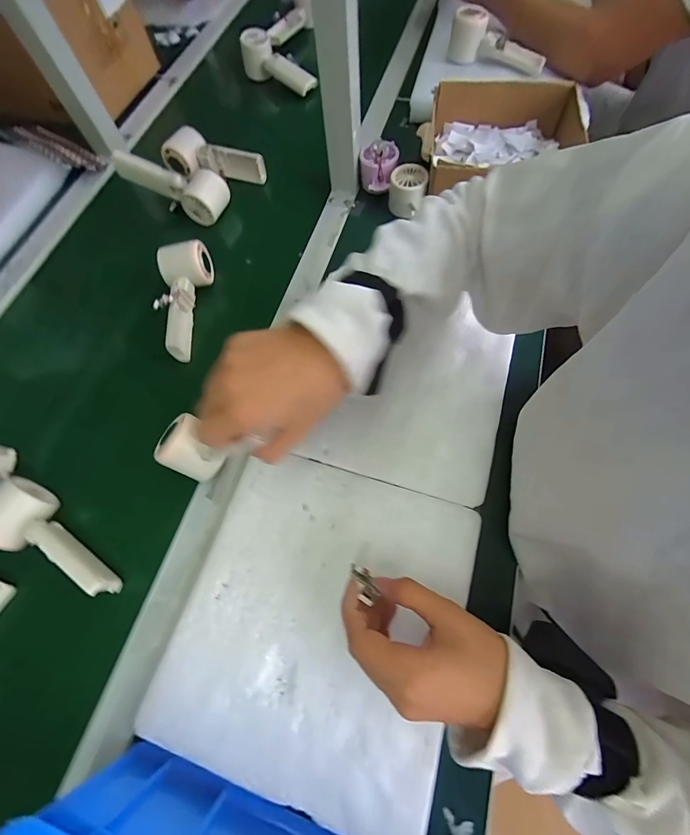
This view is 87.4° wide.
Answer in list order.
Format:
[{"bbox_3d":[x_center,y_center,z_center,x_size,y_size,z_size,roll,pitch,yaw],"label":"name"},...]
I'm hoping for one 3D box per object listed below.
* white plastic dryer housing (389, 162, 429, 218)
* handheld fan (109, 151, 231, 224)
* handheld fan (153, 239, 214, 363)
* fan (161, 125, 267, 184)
[{"bbox_3d":[0.092,-0.332,0.528,0.053,0.046,0.044,6,67,6],"label":"white plastic dryer housing"},{"bbox_3d":[-0.260,-0.348,0.544,0.162,0.058,0.043,17,68,-3],"label":"handheld fan"},{"bbox_3d":[-0.212,-0.155,0.477,0.058,0.054,0.155,-5,66,1],"label":"handheld fan"},{"bbox_3d":[-0.211,-0.413,0.582,0.158,0.058,0.052,19,69,11],"label":"fan"}]

